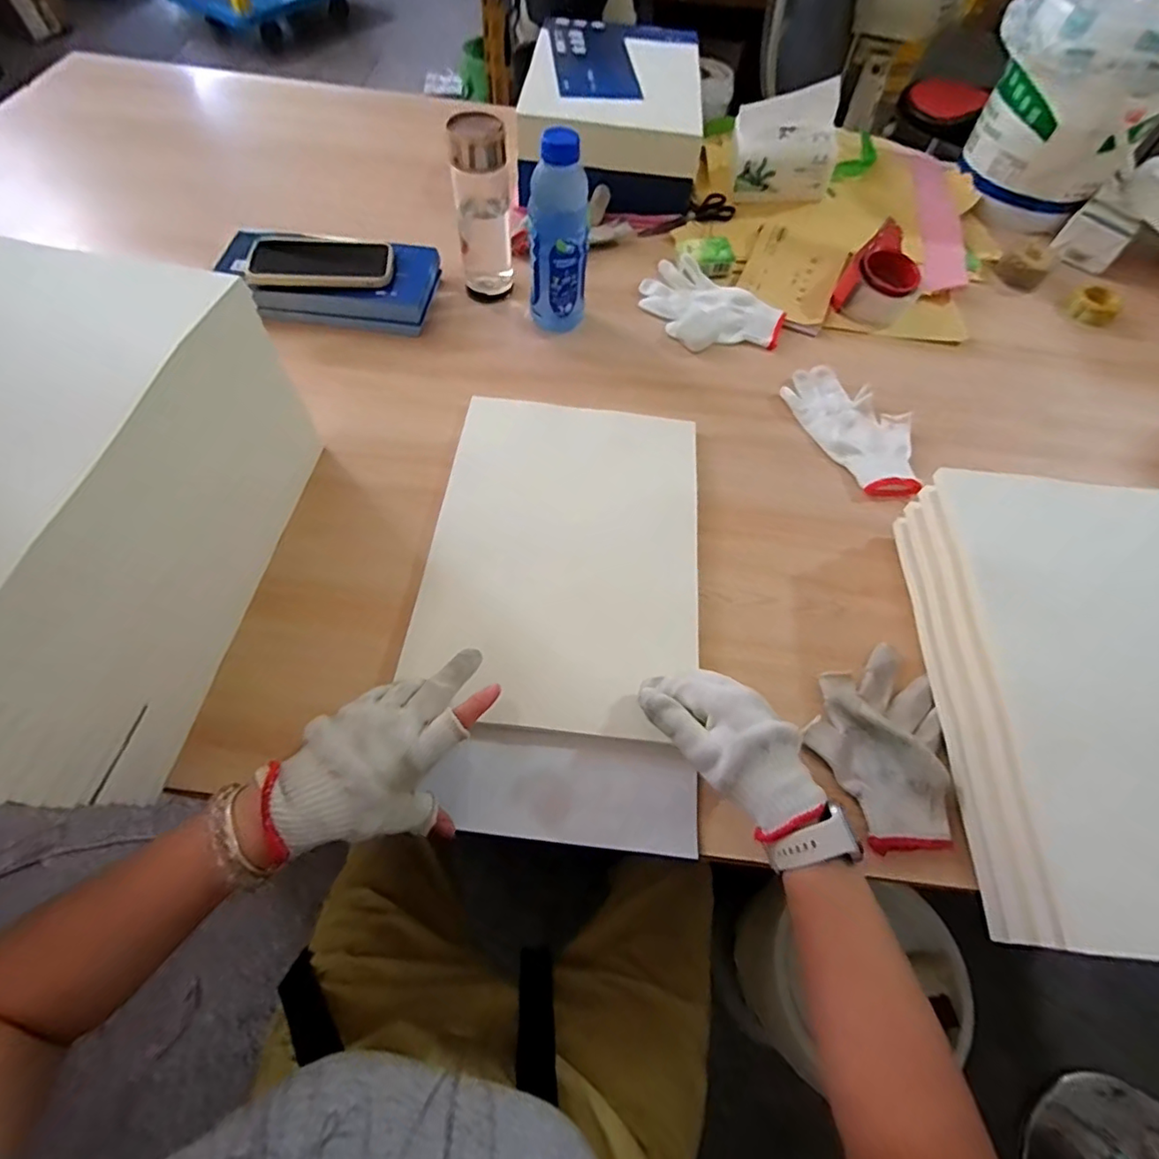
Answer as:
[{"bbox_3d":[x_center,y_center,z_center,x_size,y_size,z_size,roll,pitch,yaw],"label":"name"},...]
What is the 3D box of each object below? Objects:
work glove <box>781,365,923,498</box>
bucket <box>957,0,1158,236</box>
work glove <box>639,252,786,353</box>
[{"bbox_3d":[0.330,-0.181,0.651,0.103,0.016,0.200,-24,66,-15],"label":"work glove"},{"bbox_3d":[0.762,-0.732,0.858,0.280,0.228,0.242,36,65,15],"label":"bucket"},{"bbox_3d":[0.170,-0.363,0.739,0.195,0.019,0.131,39,66,16],"label":"work glove"}]

